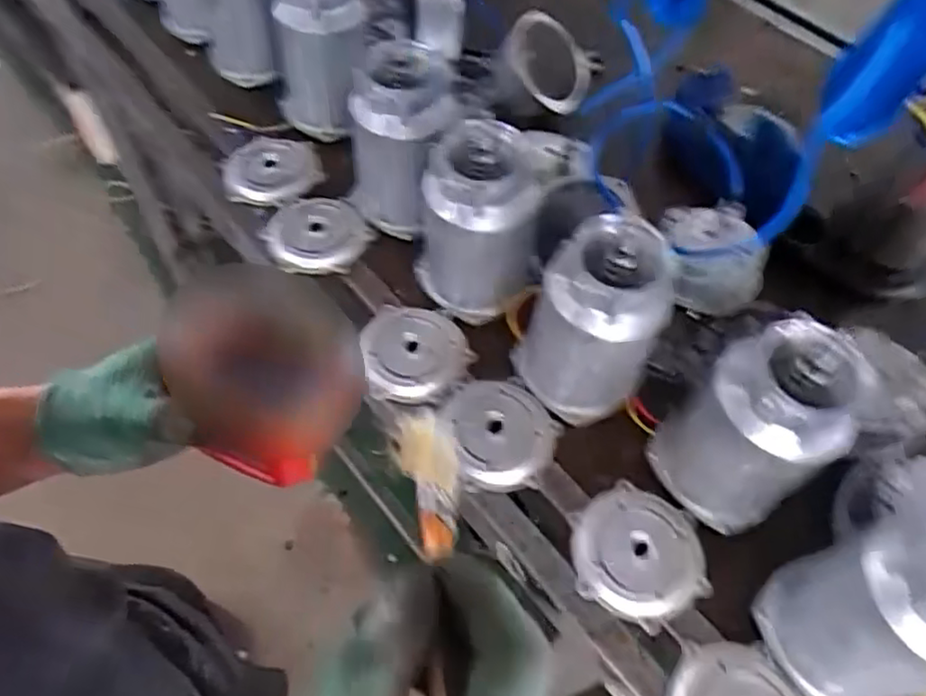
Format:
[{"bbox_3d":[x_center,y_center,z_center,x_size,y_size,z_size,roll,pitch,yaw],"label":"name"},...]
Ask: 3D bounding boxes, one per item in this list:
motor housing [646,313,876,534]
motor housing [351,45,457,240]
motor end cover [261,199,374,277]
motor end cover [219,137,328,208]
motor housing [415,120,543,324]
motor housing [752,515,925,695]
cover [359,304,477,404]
[{"bbox_3d":[0.267,0.071,0.624,0.109,0.210,0.131,-25,61,-18],"label":"motor housing"},{"bbox_3d":[-0.076,-0.245,0.824,0.124,0.213,0.118,-11,58,-10],"label":"motor housing"},{"bbox_3d":[-0.194,-0.150,0.890,0.135,0.040,0.129,16,57,8],"label":"motor end cover"},{"bbox_3d":[-0.272,-0.251,0.951,0.132,0.029,0.140,-20,60,-15],"label":"motor end cover"},{"bbox_3d":[0.016,-0.131,0.770,0.153,0.241,0.123,1,56,-2],"label":"motor housing"},{"bbox_3d":[0.342,0.212,0.532,0.110,0.217,0.131,-8,57,-8],"label":"motor housing"},{"bbox_3d":[-0.057,0.005,0.786,0.128,0.024,0.128,9,57,3],"label":"cover"}]

